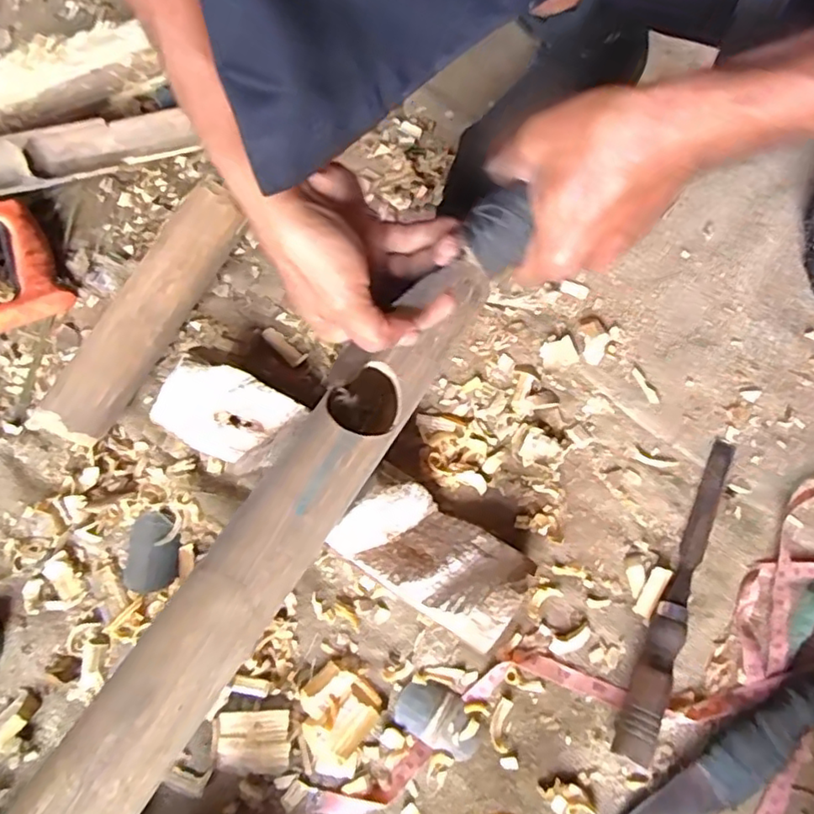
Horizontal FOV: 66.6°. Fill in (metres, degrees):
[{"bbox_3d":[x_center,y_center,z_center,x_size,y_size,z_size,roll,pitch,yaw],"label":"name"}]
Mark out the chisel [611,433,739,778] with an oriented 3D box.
[{"bbox_3d":[0.196,0.127,0.435,0.021,0.034,0.236,24,75,9],"label":"chisel"}]

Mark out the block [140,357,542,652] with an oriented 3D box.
[{"bbox_3d":[-0.052,0.061,0.457,0.296,0.057,0.071,32,77,11],"label":"block"}]

